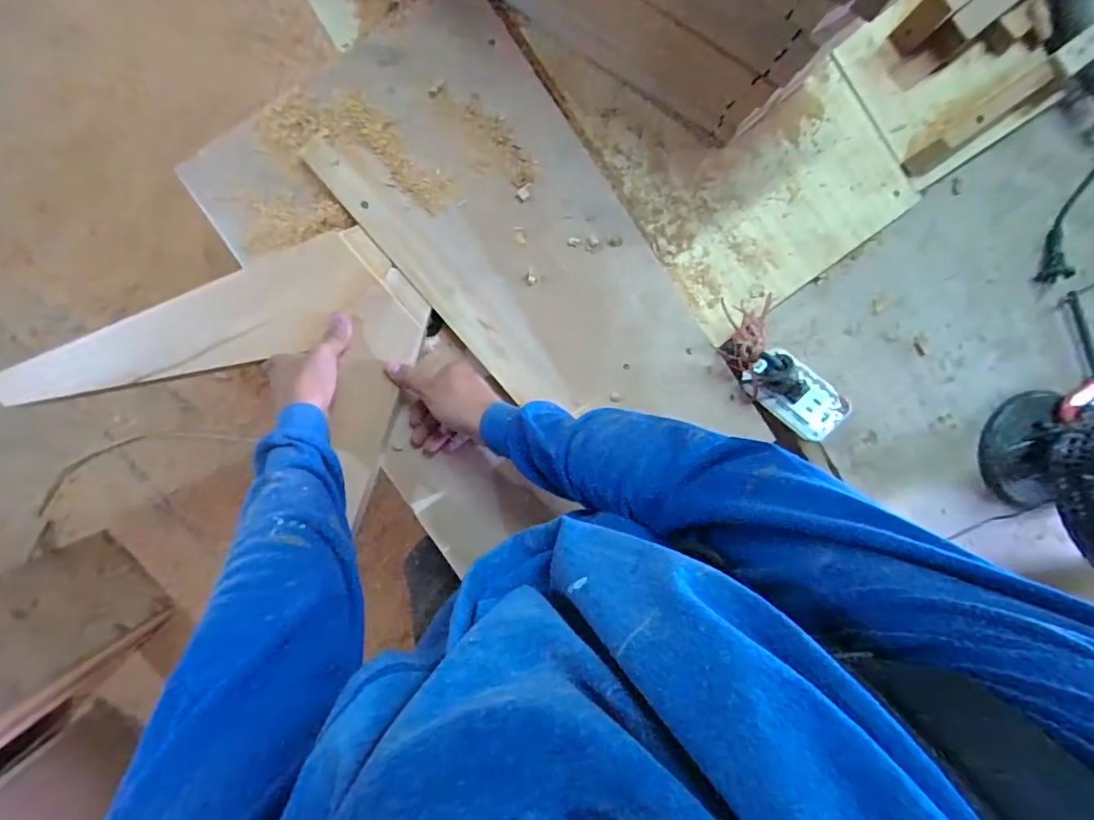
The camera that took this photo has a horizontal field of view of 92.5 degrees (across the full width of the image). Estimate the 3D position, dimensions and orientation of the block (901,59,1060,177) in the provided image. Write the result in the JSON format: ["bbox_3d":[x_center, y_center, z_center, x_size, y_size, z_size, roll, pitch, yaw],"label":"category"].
[{"bbox_3d":[0.499,-0.333,0.603,0.165,0.059,0.025,-37,96,0],"label":"block"}]

